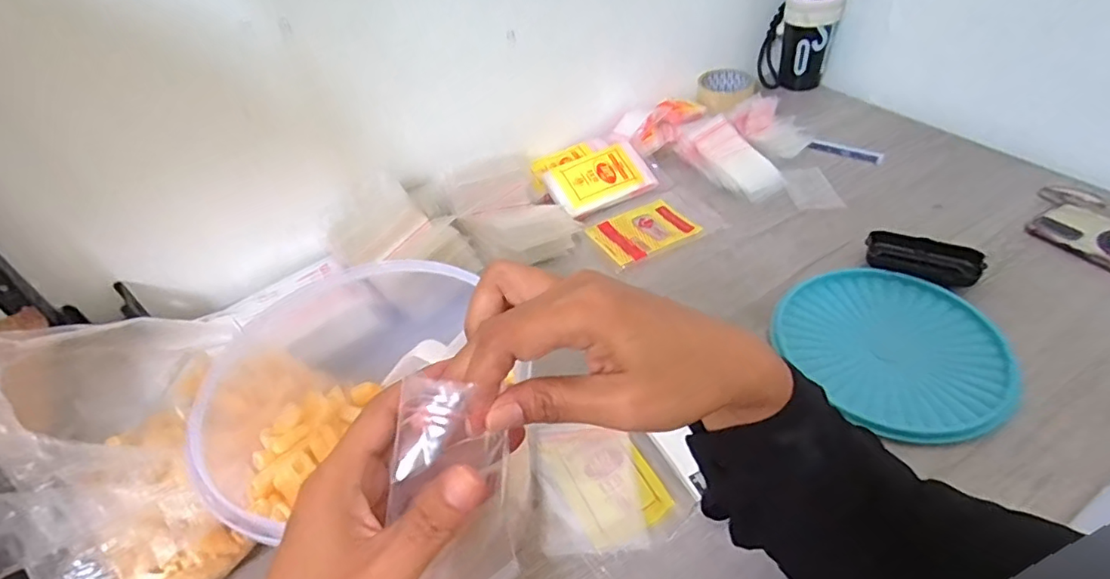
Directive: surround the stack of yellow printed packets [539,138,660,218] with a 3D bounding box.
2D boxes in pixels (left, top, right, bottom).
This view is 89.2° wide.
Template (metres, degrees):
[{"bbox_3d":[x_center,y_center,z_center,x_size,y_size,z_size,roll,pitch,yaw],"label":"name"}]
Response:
[{"bbox_3d":[0.062,-0.148,0.760,0.136,0.016,0.085,-24,72,-12],"label":"stack of yellow printed packets"}]

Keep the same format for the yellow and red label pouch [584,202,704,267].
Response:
[{"bbox_3d":[0.111,-0.074,0.707,0.121,0.011,0.089,-25,49,-17],"label":"yellow and red label pouch"}]

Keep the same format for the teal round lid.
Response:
[{"bbox_3d":[0.326,0.051,0.542,0.191,0.014,0.199,-3,46,3],"label":"teal round lid"}]

